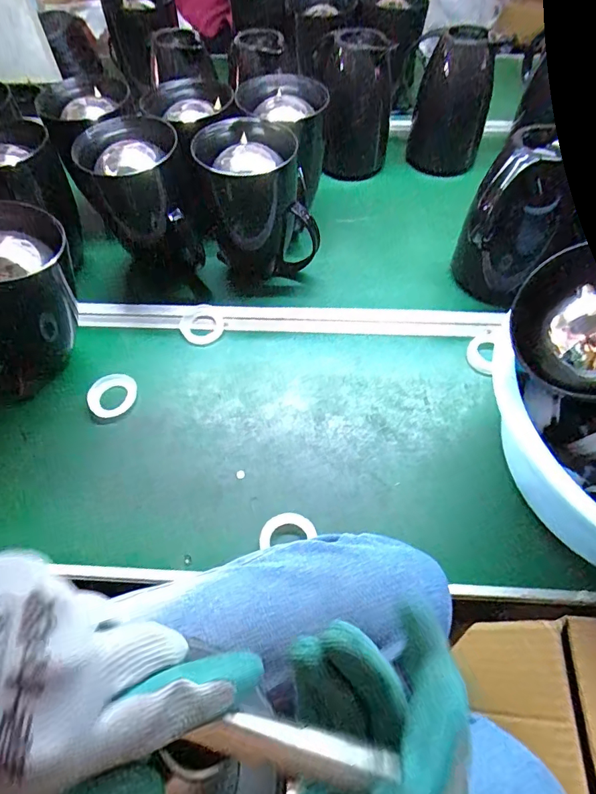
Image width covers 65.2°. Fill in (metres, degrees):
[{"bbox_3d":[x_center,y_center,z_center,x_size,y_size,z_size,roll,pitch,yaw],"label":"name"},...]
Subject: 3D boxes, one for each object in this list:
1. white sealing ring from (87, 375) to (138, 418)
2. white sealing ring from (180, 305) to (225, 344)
[{"bbox_3d":[-0.232,-0.003,0.586,0.056,0.017,0.056,-1,55,1],"label":"white sealing ring"},{"bbox_3d":[-0.135,-0.100,0.651,0.060,0.005,0.059,-2,72,7],"label":"white sealing ring"}]

